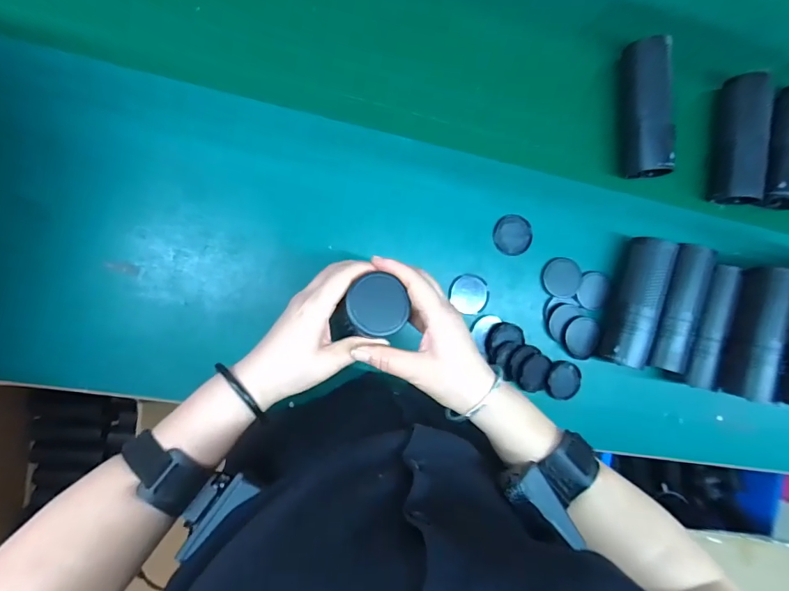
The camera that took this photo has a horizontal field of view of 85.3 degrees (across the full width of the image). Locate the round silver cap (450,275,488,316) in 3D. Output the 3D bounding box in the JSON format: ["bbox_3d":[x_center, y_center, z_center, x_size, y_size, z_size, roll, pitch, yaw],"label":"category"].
[{"bbox_3d":[0.094,-0.003,0.531,0.045,0.006,0.050,-40,99,-7],"label":"round silver cap"}]

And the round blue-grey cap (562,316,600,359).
[{"bbox_3d":[0.240,0.054,0.546,0.046,0.009,0.053,5,92,-11],"label":"round blue-grey cap"}]

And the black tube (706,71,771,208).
[{"bbox_3d":[0.464,-0.209,0.575,0.047,0.049,0.168,7,87,-10],"label":"black tube"}]

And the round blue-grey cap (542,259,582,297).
[{"bbox_3d":[0.215,-0.023,0.548,0.050,0.005,0.048,0,88,-9],"label":"round blue-grey cap"}]

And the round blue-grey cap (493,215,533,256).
[{"bbox_3d":[0.149,-0.076,0.538,0.050,0.010,0.050,-1,93,-11],"label":"round blue-grey cap"}]

